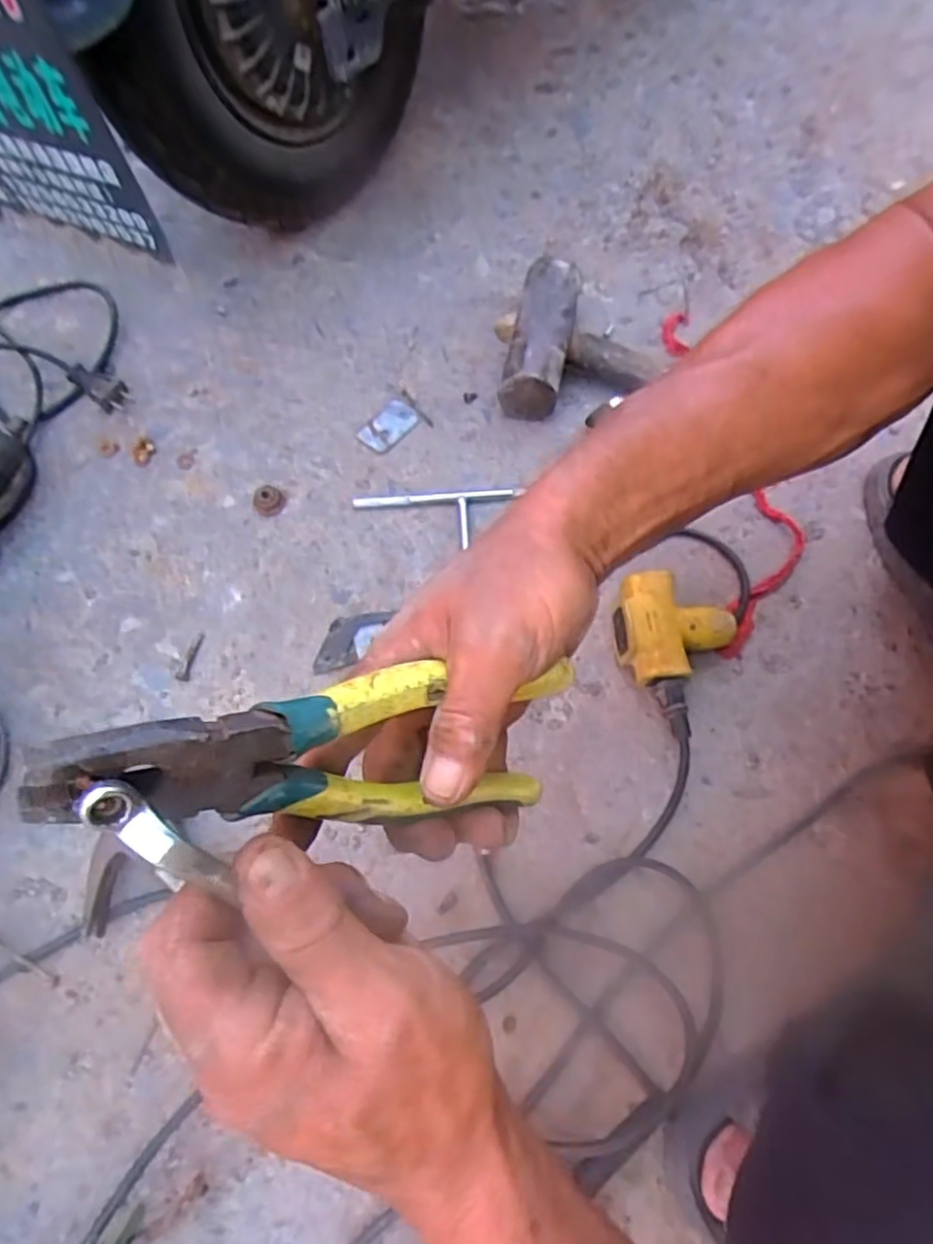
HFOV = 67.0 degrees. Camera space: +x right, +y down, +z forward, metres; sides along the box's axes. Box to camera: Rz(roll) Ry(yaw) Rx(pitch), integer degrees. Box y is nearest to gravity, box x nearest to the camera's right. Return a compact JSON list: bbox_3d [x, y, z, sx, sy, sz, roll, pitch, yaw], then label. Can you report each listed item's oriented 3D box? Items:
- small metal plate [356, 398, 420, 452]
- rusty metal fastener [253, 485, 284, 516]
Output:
[{"bbox_3d":[-0.069,-0.175,0.626,0.034,0.004,0.054,38,73,13],"label":"small metal plate"},{"bbox_3d":[-0.166,-0.103,0.590,0.024,0.015,0.026,0,69,-1],"label":"rusty metal fastener"}]

